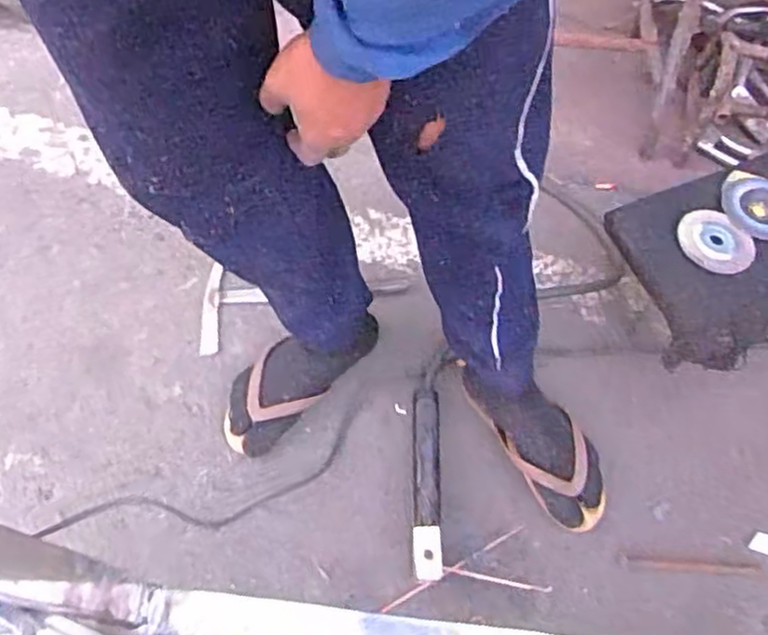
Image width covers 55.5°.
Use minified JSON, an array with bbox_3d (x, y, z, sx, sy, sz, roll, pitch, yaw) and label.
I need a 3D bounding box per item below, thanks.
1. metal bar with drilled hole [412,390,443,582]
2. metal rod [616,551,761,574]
[{"bbox_3d":[0.052,0.198,0.888,0.032,0.010,0.236,-4,55,7],"label":"metal bar with drilled hole"},{"bbox_3d":[0.350,0.287,0.841,0.160,0.007,0.015,5,64,1],"label":"metal rod"}]

